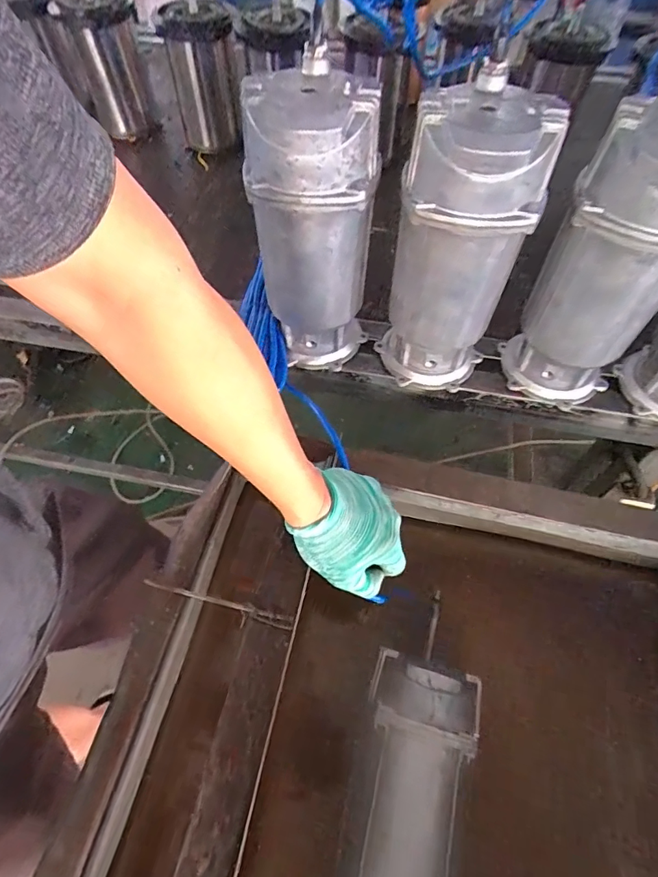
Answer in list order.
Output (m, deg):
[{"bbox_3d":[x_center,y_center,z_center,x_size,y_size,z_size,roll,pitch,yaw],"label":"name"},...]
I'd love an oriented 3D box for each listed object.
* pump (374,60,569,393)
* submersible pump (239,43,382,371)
[{"bbox_3d":[0.131,-0.189,0.490,0.126,0.290,0.105,17,59,10],"label":"pump"},{"bbox_3d":[-0.017,-0.211,0.503,0.123,0.292,0.111,-5,58,-3],"label":"submersible pump"}]

